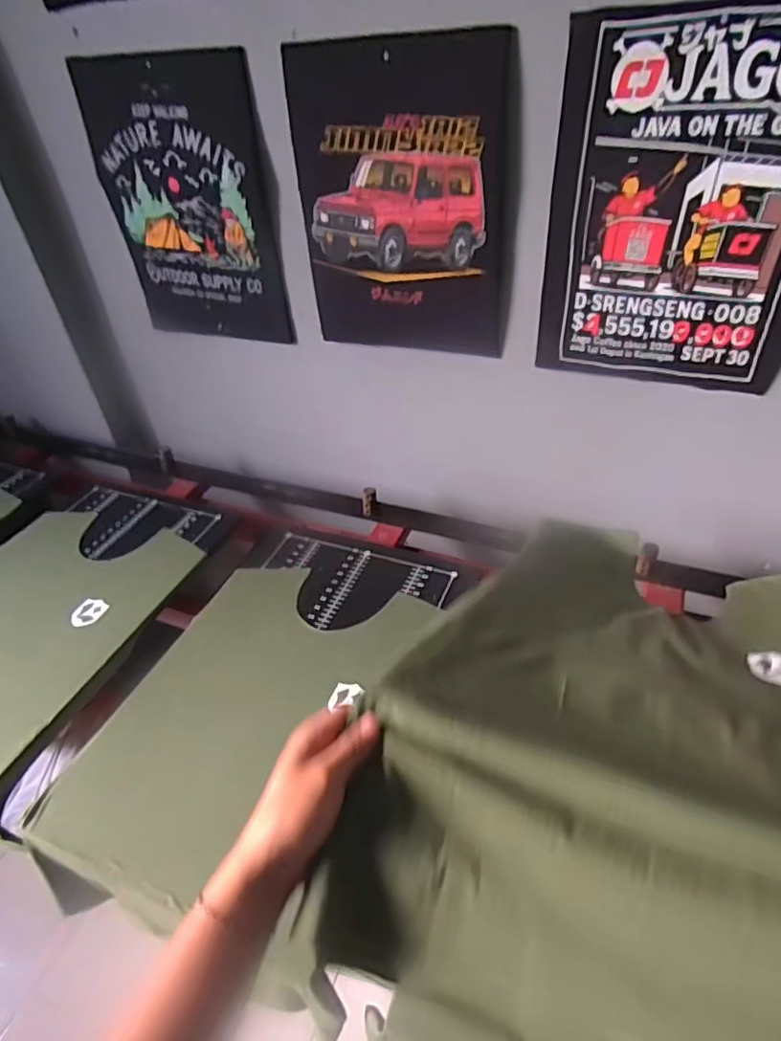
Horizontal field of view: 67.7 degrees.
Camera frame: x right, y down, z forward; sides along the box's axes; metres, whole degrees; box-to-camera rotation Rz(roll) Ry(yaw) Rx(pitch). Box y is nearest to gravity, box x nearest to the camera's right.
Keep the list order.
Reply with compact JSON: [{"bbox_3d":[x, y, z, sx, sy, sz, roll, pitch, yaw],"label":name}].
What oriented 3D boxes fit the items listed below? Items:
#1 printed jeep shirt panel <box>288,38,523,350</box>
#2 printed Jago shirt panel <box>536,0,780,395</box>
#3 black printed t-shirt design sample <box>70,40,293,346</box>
[{"bbox_3d":[0.018,-0.431,0.821,0.296,0.382,0.023,11,43,19],"label":"printed jeep shirt panel"},{"bbox_3d":[0.349,-0.356,0.697,0.308,0.395,0.028,14,44,22],"label":"printed Jago shirt panel"},{"bbox_3d":[-0.332,-0.505,0.961,0.313,0.405,0.034,13,43,21],"label":"black printed t-shirt design sample"}]

